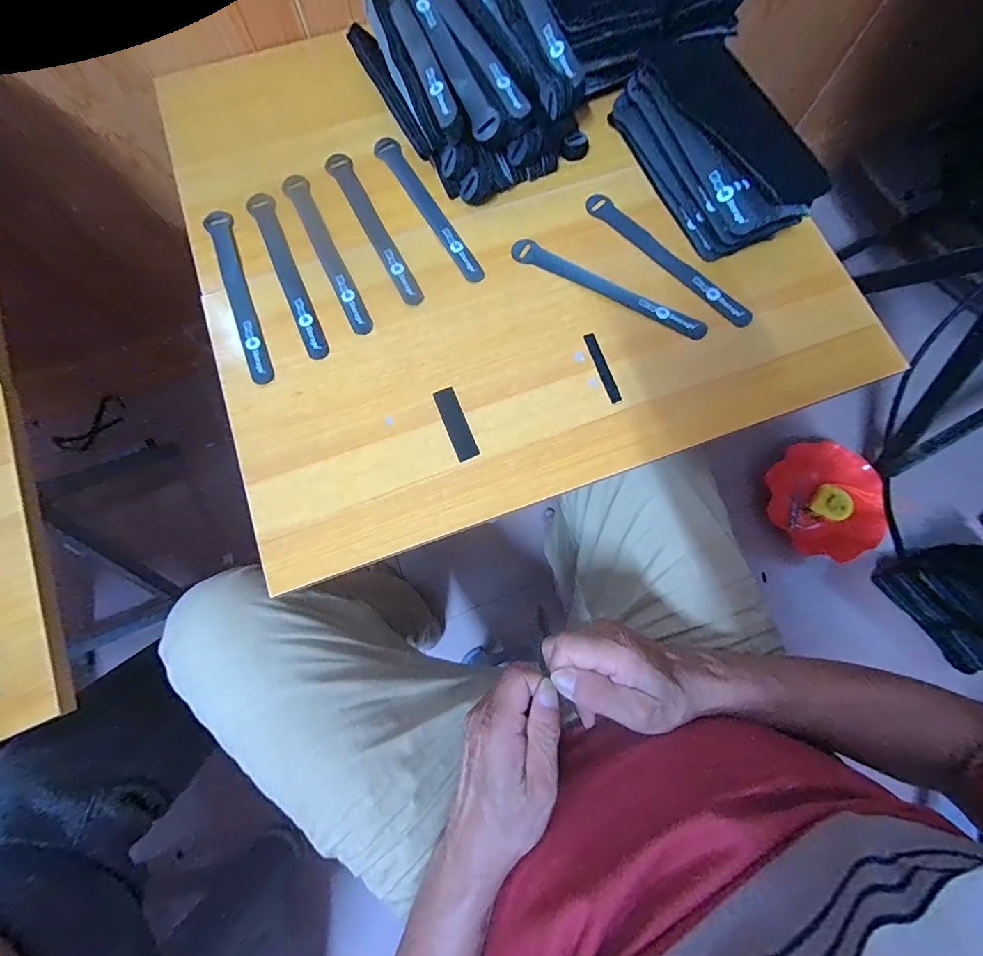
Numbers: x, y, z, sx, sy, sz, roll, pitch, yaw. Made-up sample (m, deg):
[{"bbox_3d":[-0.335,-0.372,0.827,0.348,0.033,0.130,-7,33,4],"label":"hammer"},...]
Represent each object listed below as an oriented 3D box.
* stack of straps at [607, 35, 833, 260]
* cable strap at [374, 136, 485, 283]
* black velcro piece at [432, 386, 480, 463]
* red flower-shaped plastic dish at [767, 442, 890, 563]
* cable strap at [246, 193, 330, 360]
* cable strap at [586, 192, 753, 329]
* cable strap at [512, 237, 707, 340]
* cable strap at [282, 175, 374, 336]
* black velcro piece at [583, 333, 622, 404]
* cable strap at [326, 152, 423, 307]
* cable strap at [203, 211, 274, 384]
[{"bbox_3d":[0.210,-0.311,0.399,0.096,0.067,0.204,-30,78,-7],"label":"stack of straps"},{"bbox_3d":[-0.065,-0.272,0.420,0.025,0.004,0.193,-29,78,-7],"label":"cable strap"},{"bbox_3d":[-0.032,-0.049,0.373,0.019,0.004,0.069,-22,78,-5],"label":"black velcro piece"},{"bbox_3d":[0.658,0.041,0.816,0.222,0.052,0.226,3,77,0],"label":"red flower-shaped plastic dish"},{"bbox_3d":[-0.197,-0.200,0.407,0.024,0.004,0.196,-25,78,-6],"label":"cable strap"},{"bbox_3d":[0.168,-0.213,0.408,0.024,0.004,0.197,-43,79,1],"label":"cable strap"},{"bbox_3d":[0.111,-0.183,0.399,0.196,0.007,0.025,28,78,6],"label":"cable strap"},{"bbox_3d":[-0.160,-0.222,0.410,0.024,0.004,0.193,-27,78,-6],"label":"cable strap"},{"bbox_3d":[0.101,-0.101,0.383,0.011,0.004,0.071,-18,77,-4],"label":"black velcro piece"},{"bbox_3d":[-0.117,-0.249,0.416,0.024,0.004,0.191,-27,78,-6],"label":"cable strap"},{"bbox_3d":[-0.241,-0.177,0.401,0.024,0.004,0.195,-22,78,-5],"label":"cable strap"}]

